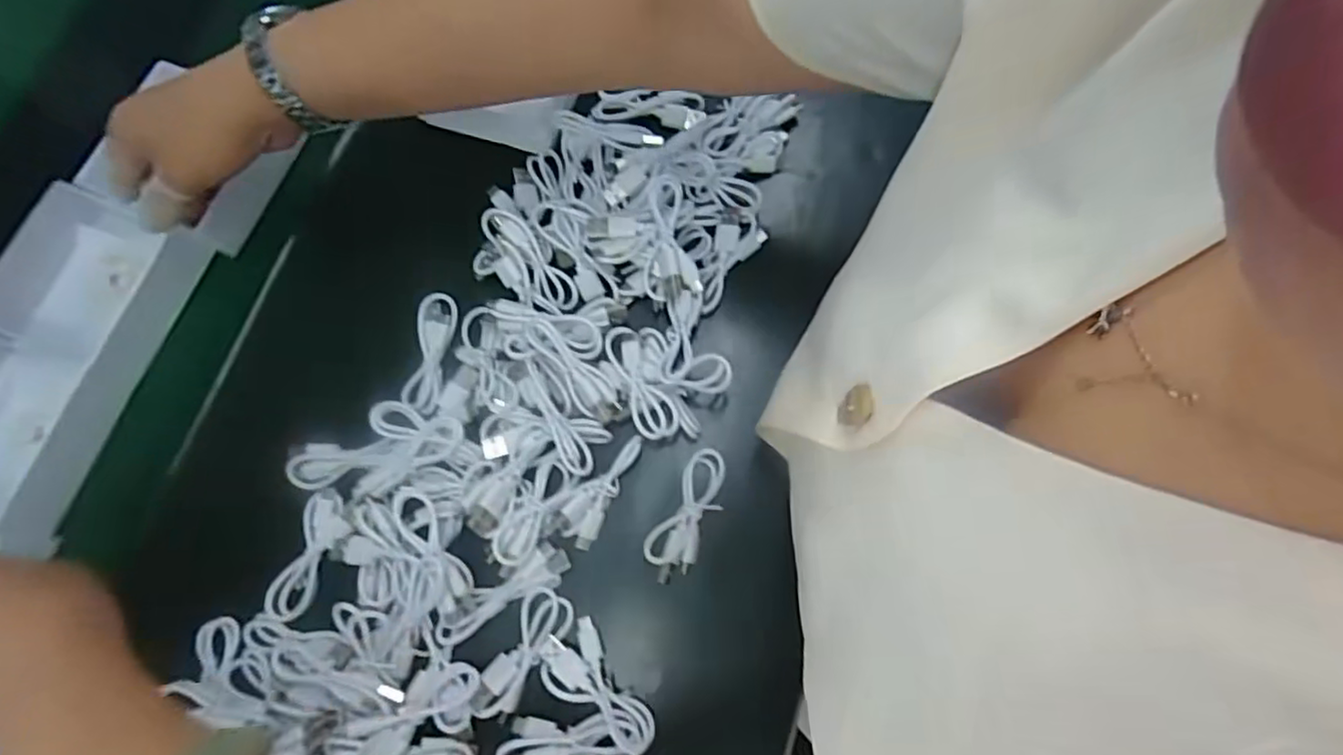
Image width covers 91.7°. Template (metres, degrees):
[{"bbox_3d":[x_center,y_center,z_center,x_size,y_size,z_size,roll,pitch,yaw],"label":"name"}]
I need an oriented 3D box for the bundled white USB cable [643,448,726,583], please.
[{"bbox_3d":[0.010,0.076,0.363,0.028,0.010,0.075,27,77,9],"label":"bundled white USB cable"}]

